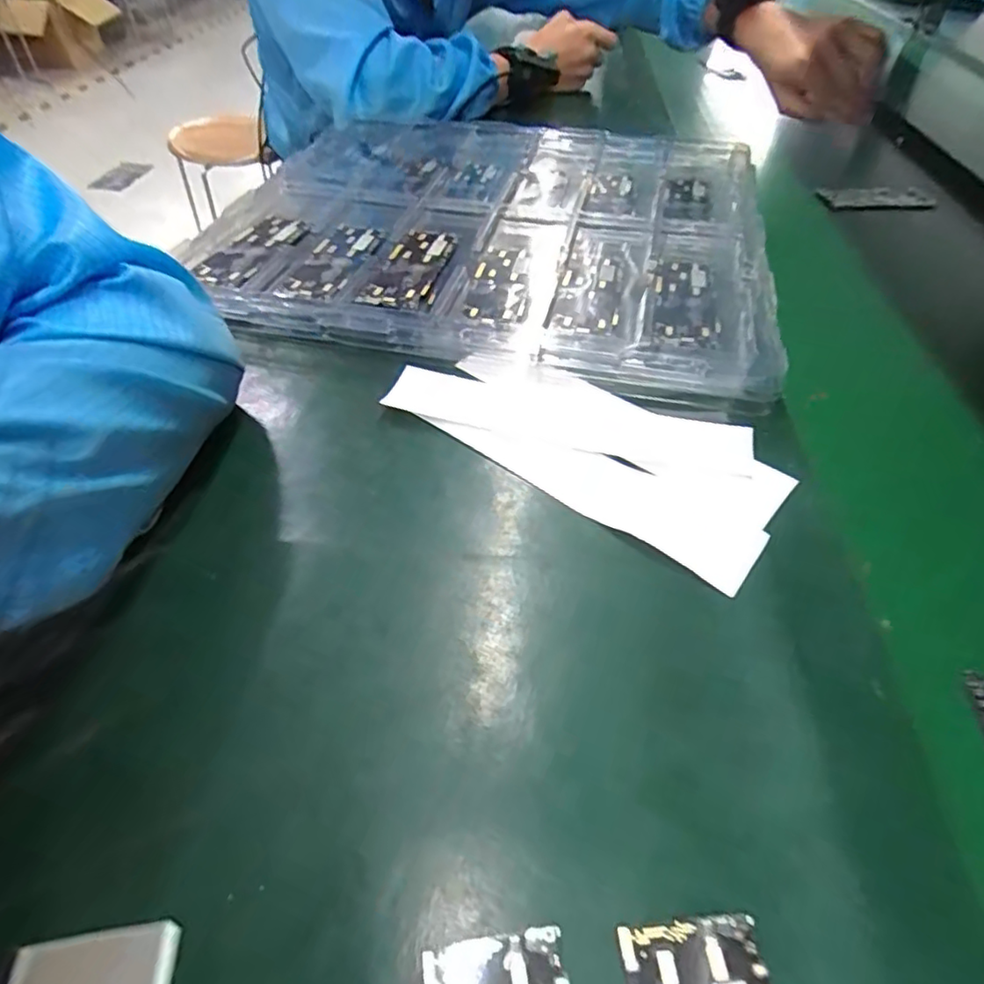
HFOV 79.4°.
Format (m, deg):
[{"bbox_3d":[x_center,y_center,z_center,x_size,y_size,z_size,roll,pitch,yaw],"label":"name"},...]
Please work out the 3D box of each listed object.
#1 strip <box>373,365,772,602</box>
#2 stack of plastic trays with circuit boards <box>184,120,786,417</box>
[{"bbox_3d":[0.036,-0.019,0.338,0.226,0.006,0.052,32,53,24],"label":"strip"},{"bbox_3d":[0.006,-0.235,0.520,0.430,0.050,0.411,11,47,7],"label":"stack of plastic trays with circuit boards"}]

